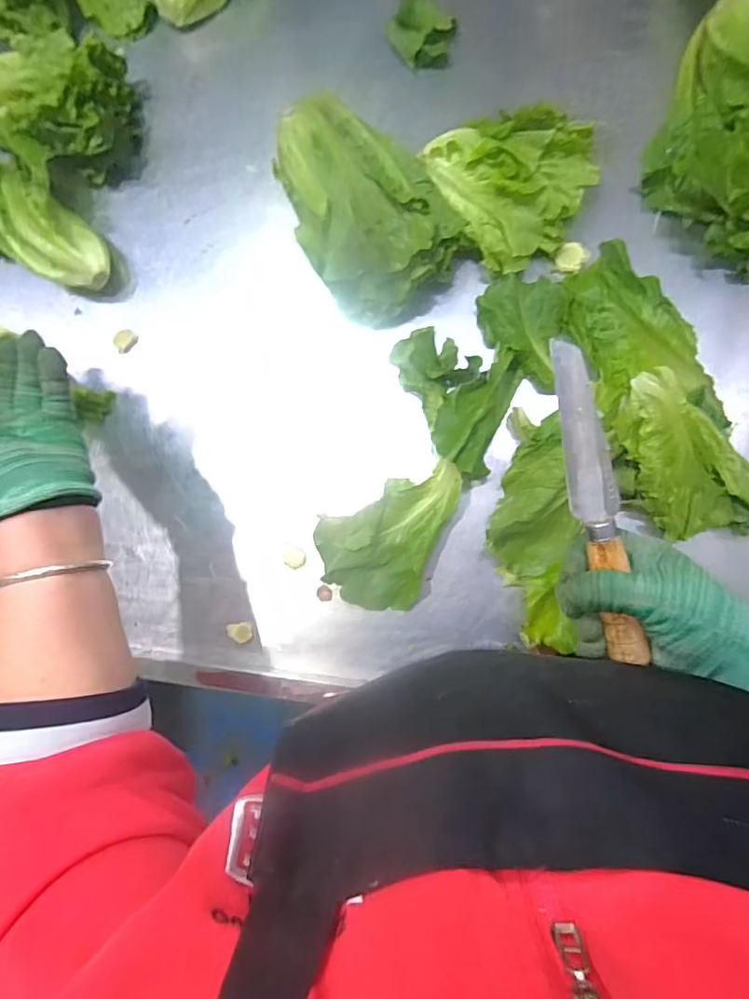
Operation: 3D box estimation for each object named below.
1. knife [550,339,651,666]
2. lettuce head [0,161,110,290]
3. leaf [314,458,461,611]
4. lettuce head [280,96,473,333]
[{"bbox_3d":[0.136,0.004,0.333,0.025,0.012,0.198,-13,95,6],"label":"knife"},{"bbox_3d":[-0.332,-0.259,0.516,0.192,0.054,0.083,33,91,8],"label":"lettuce head"},{"bbox_3d":[0.006,0.023,0.468,0.100,0.023,0.137,23,90,8],"label":"leaf"},{"bbox_3d":[-0.010,-0.251,0.467,0.124,0.074,0.188,-35,83,4],"label":"lettuce head"}]

